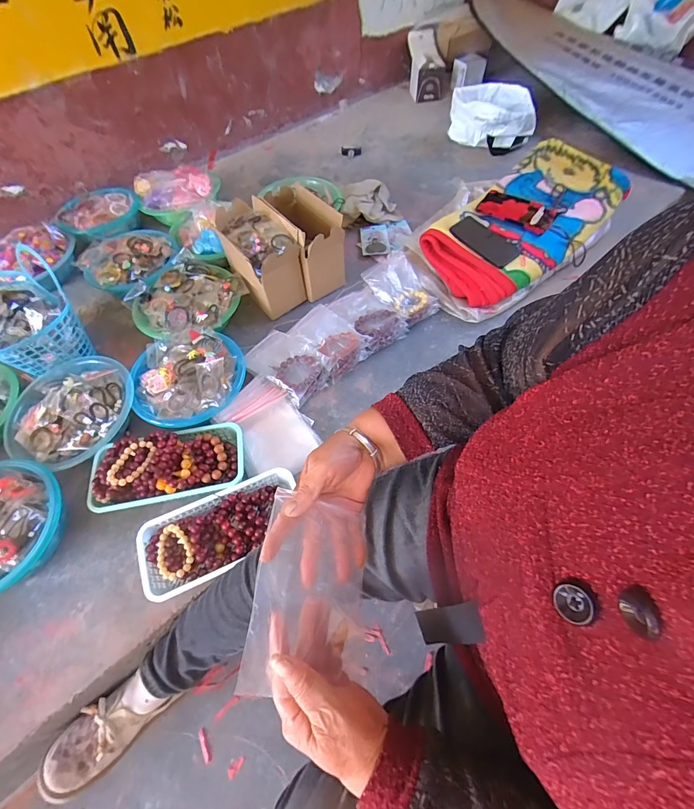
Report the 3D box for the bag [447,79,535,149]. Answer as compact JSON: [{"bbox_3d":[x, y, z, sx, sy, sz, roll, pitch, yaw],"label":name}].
[{"bbox_3d":[0.485,-0.962,1.263,0.273,0.133,0.195,14,60,11],"label":"bag"}]

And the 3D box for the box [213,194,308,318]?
[{"bbox_3d":[-0.200,-0.348,0.889,0.132,0.167,0.222,-30,61,-15],"label":"box"}]

